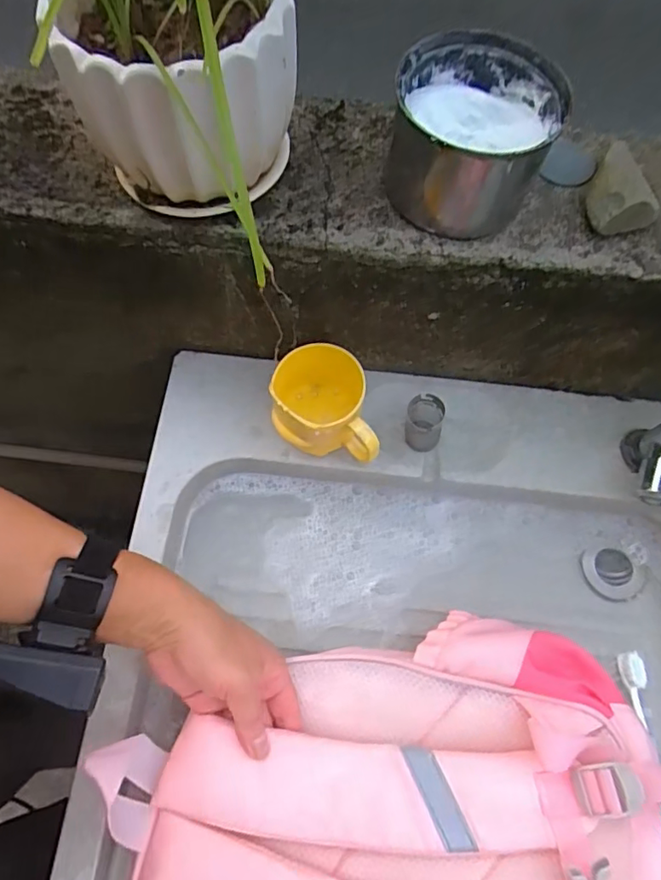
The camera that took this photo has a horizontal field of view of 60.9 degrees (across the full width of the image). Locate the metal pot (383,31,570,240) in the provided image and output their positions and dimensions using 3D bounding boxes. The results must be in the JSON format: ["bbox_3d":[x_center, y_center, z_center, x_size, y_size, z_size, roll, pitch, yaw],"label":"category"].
[{"bbox_3d":[0.088,-0.193,0.361,0.096,0.069,0.096,1,70,-2],"label":"metal pot"}]

